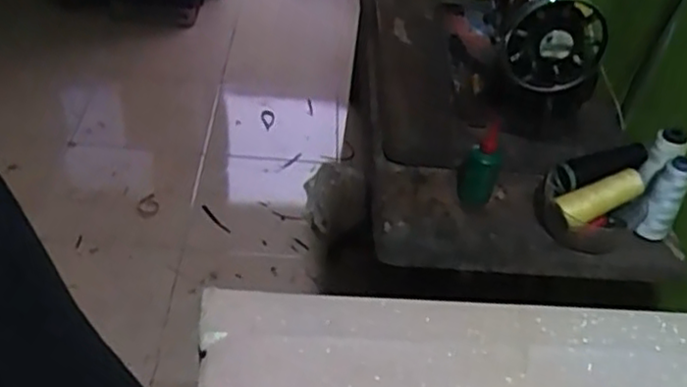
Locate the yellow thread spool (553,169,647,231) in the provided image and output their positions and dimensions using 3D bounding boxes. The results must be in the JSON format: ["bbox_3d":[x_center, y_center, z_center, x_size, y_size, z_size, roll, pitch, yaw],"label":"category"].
[{"bbox_3d":[0.318,0.008,0.861,0.105,0.050,0.034,-23,43,0],"label":"yellow thread spool"}]

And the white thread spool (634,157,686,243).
[{"bbox_3d":[0.395,0.019,0.869,0.037,0.128,0.040,4,40,-3],"label":"white thread spool"}]

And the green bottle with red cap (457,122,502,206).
[{"bbox_3d":[0.175,-0.040,0.888,0.046,0.115,0.037,13,40,8],"label":"green bottle with red cap"}]

